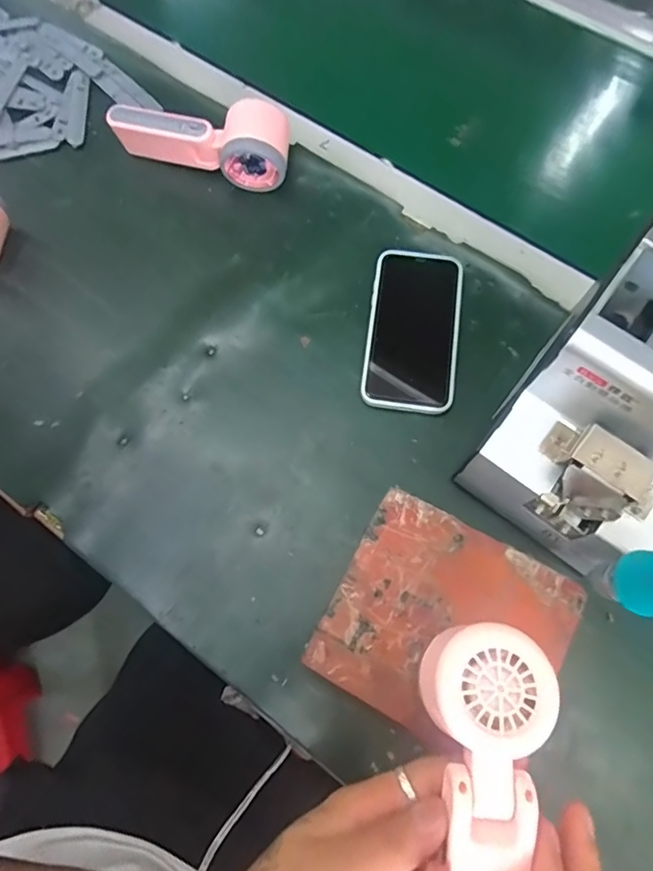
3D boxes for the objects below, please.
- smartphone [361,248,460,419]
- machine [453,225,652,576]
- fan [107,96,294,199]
[{"bbox_3d":[0.074,-0.091,0.443,0.073,0.010,0.147,8,72,3],"label":"smartphone"},{"bbox_3d":[0.196,-0.013,0.342,0.120,0.145,0.169,38,76,12],"label":"machine"},{"bbox_3d":[-0.116,-0.278,0.484,0.166,0.054,0.055,14,72,5],"label":"fan"}]

